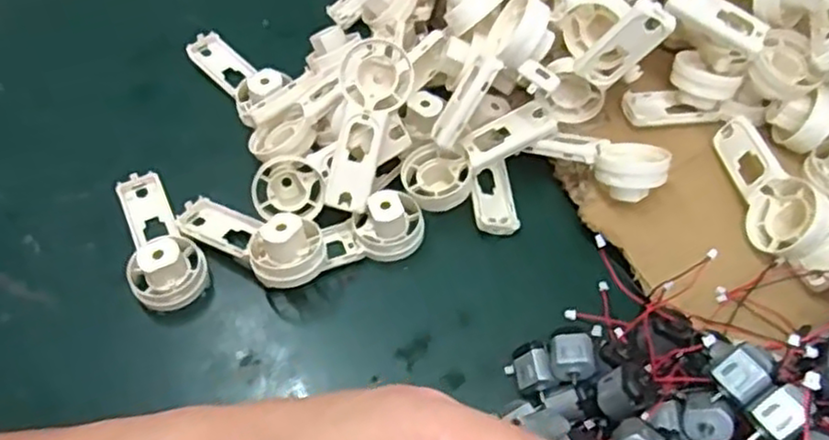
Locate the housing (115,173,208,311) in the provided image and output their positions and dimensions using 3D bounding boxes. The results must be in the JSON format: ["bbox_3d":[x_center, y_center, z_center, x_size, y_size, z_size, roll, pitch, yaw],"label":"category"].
[{"bbox_3d":[-0.146,0.007,0.390,0.038,0.026,0.092,-26,57,-15],"label":"housing"}]

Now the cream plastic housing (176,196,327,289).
[{"bbox_3d":[-0.088,0.007,0.382,0.093,0.026,0.038,17,55,38],"label":"cream plastic housing"}]

